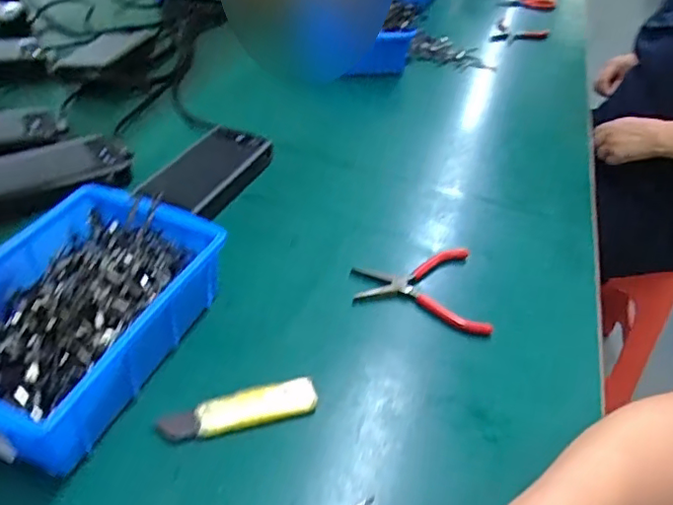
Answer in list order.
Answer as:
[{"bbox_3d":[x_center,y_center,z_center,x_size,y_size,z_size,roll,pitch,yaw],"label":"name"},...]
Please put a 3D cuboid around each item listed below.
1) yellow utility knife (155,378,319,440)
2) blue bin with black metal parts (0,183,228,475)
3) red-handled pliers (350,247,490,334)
[{"bbox_3d":[-0.065,0.108,0.392,0.105,0.006,0.028,-9,42,-19],"label":"yellow utility knife"},{"bbox_3d":[-0.190,0.040,0.409,0.144,0.065,0.206,21,41,15],"label":"blue bin with black metal parts"},{"bbox_3d":[0.073,0.031,0.509,0.110,0.006,0.102,2,40,-7],"label":"red-handled pliers"}]

